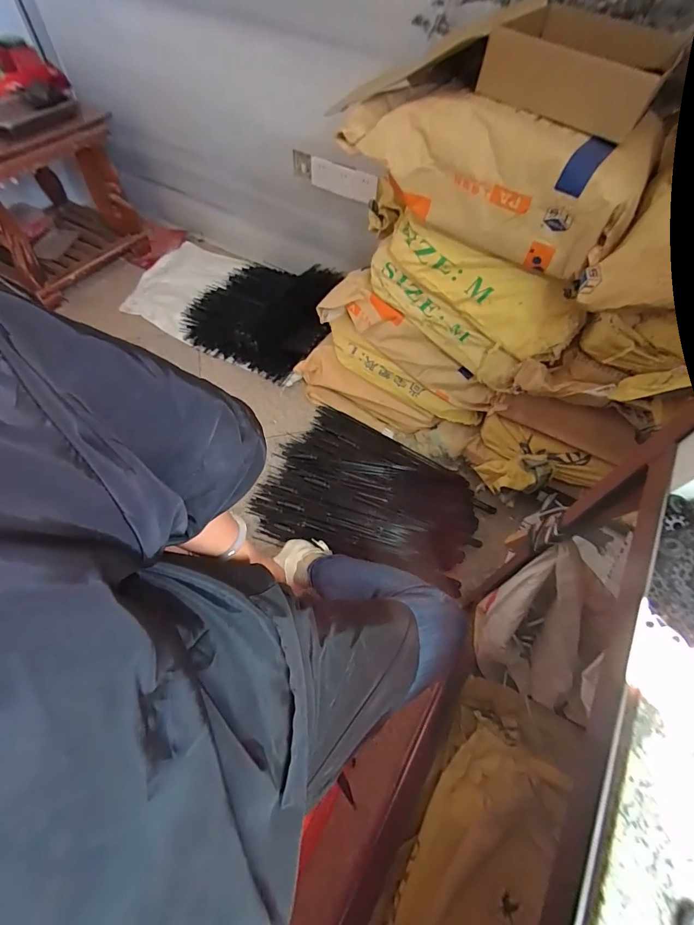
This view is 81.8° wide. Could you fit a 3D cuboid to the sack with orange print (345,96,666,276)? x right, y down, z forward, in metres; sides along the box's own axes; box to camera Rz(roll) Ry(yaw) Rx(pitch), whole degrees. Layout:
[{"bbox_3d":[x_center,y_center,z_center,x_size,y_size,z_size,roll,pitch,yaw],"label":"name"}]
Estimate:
[{"bbox_3d":[0.238,-0.511,0.726,0.512,0.188,0.156,29,60,15],"label":"sack with orange print"}]

